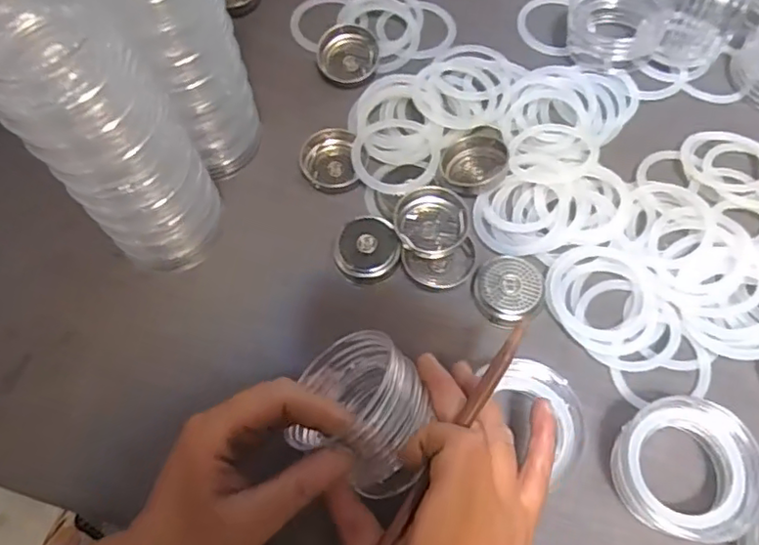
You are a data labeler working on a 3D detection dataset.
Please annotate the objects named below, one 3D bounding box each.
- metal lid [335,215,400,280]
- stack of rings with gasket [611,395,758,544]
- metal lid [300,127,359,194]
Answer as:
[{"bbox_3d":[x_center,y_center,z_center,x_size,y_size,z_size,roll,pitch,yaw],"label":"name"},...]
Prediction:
[{"bbox_3d":[-0.007,-0.016,0.381,0.039,0.018,0.036,-1,65,2],"label":"metal lid"},{"bbox_3d":[0.159,0.102,0.317,0.071,0.025,0.069,9,66,6],"label":"stack of rings with gasket"},{"bbox_3d":[-0.034,-0.074,0.404,0.036,0.019,0.040,-1,65,2],"label":"metal lid"}]

